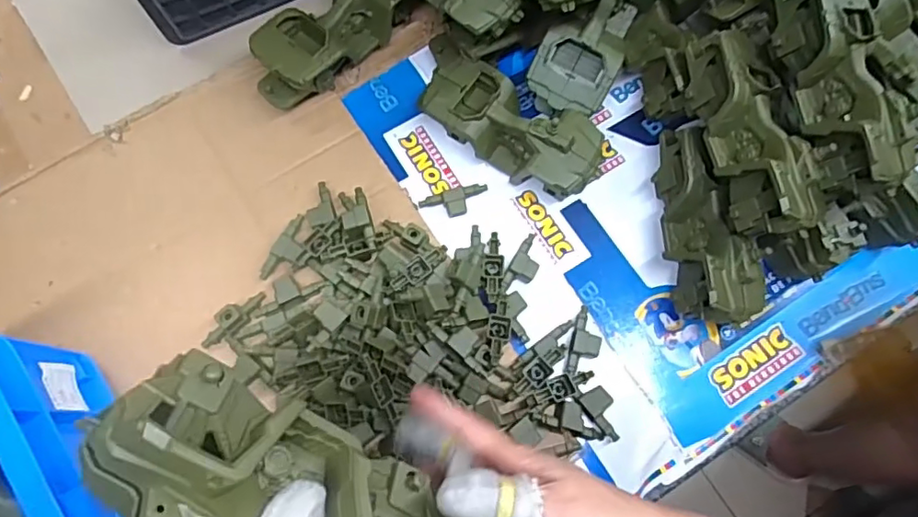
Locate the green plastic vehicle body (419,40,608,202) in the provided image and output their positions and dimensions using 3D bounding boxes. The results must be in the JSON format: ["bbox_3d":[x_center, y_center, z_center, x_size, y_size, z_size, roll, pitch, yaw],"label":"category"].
[{"bbox_3d":[0.042,-0.135,0.568,0.199,0.066,0.083,34,76,9],"label":"green plastic vehicle body"}]

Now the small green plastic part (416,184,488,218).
[{"bbox_3d":[-0.004,-0.054,0.570,0.066,0.015,0.024,-12,74,-4],"label":"small green plastic part"}]

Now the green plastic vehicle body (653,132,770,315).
[{"bbox_3d":[0.216,-0.029,0.531,0.068,0.080,0.179,-9,73,-3],"label":"green plastic vehicle body"}]

